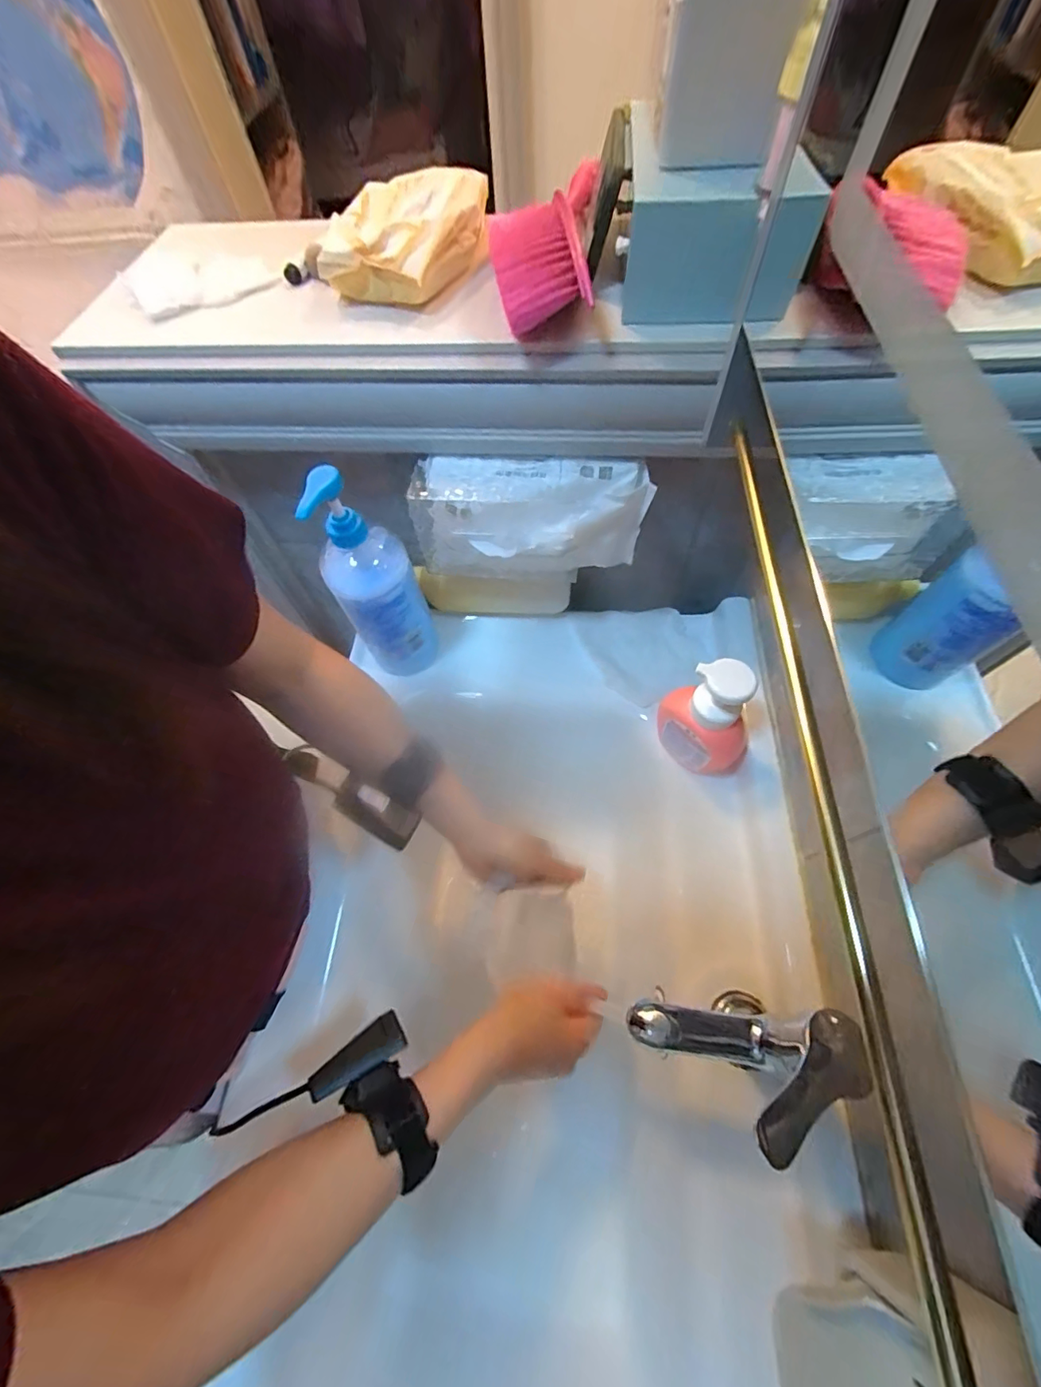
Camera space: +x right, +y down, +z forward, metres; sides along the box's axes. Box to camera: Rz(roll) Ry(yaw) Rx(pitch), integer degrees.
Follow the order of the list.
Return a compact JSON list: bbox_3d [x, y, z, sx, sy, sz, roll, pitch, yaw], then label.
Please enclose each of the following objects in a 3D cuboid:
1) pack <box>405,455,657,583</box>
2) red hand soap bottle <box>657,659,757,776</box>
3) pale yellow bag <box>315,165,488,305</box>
[{"bbox_3d":[0.010,-0.176,0.518,0.223,0.108,0.061,4,61,5],"label":"pack"},{"bbox_3d":[0.183,0.026,0.493,0.095,0.158,0.052,38,69,21],"label":"red hand soap bottle"},{"bbox_3d":[-0.106,-0.450,0.482,0.140,0.044,0.224,6,62,6],"label":"pale yellow bag"}]

